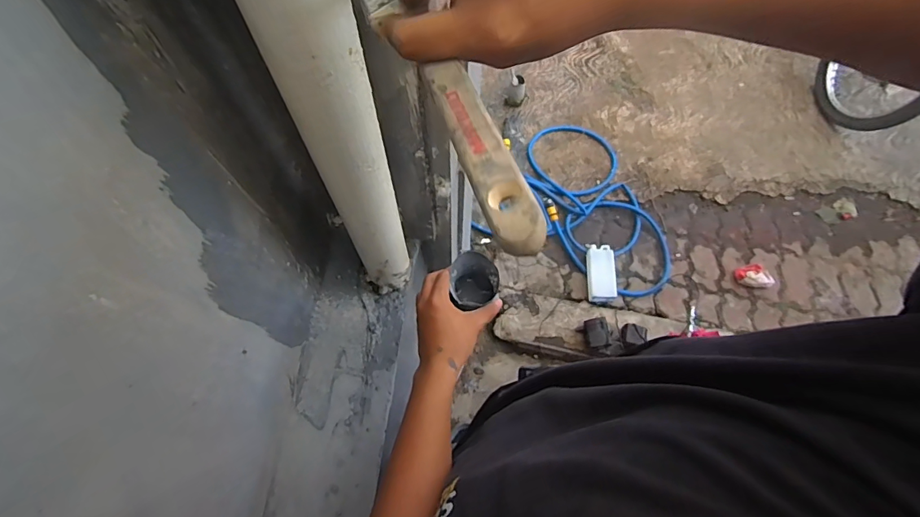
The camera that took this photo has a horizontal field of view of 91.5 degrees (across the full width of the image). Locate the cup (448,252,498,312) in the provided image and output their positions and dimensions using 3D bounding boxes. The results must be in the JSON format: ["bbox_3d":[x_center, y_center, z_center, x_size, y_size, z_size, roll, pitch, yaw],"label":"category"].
[{"bbox_3d":[0.020,0.040,0.637,0.064,0.076,0.075,-4,68,-2],"label":"cup"}]

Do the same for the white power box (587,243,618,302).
[{"bbox_3d":[0.529,0.053,1.674,0.103,0.040,0.226,5,68,1],"label":"white power box"}]

